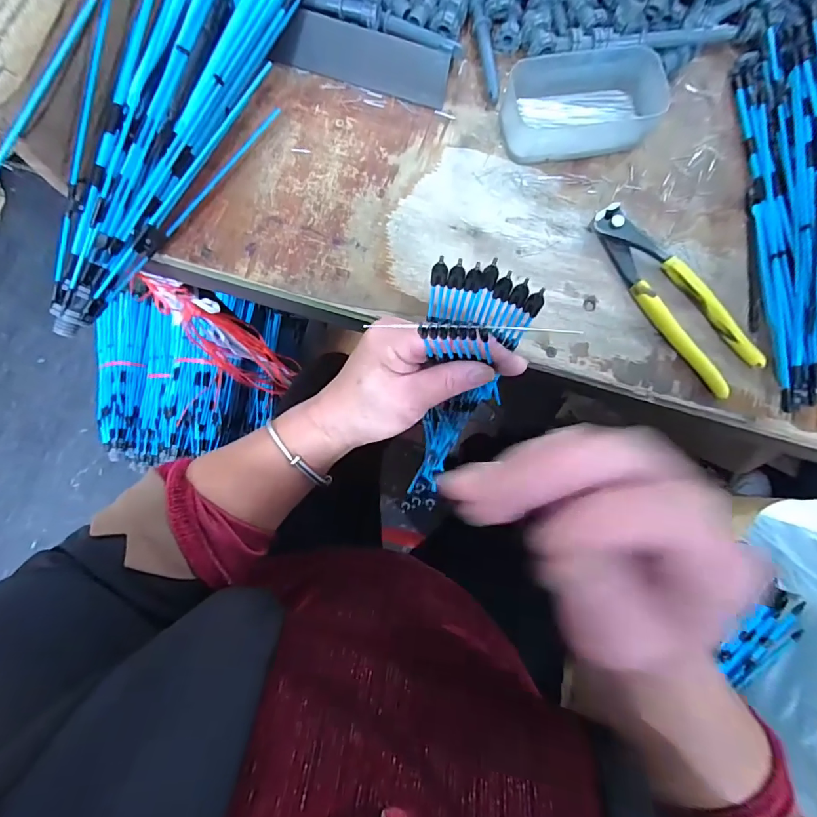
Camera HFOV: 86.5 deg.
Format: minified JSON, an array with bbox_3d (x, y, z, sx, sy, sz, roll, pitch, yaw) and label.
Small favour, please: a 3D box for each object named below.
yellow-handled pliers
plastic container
[{"bbox_3d":[0.202,-0.088,0.334,0.047,0.014,0.164,-35,85,-6],"label":"yellow-handled pliers"},{"bbox_3d":[0.135,-0.241,0.346,0.121,0.035,0.076,-7,83,-3],"label":"plastic container"}]

